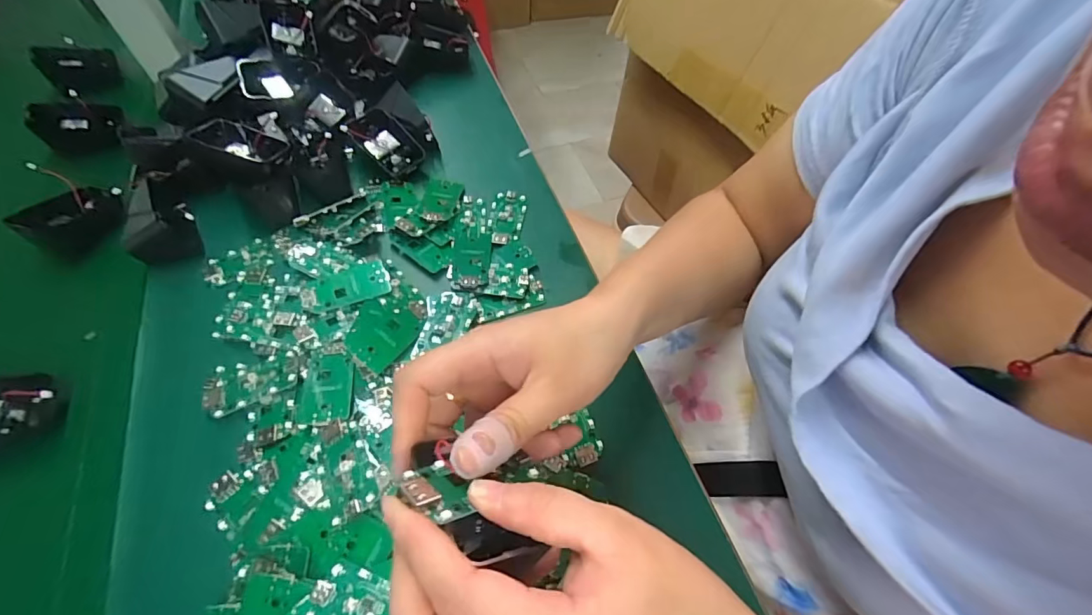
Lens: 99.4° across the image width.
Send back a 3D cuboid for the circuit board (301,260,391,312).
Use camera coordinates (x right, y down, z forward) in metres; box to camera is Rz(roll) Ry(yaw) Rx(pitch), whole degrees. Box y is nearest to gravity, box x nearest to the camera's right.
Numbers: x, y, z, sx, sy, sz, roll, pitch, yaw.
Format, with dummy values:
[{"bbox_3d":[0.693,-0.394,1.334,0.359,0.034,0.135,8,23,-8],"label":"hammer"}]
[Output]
[{"bbox_3d":[-0.156,-0.017,0.361,0.062,0.010,0.033,-20,60,-14],"label":"circuit board"}]

